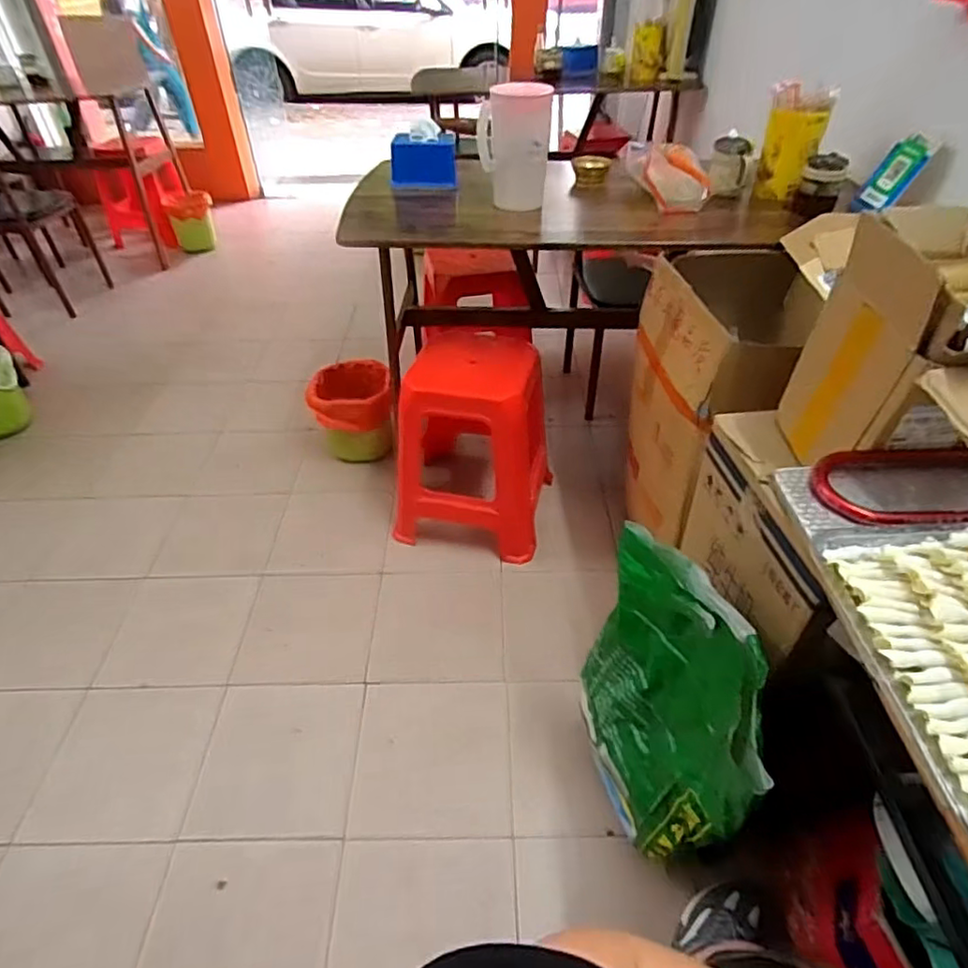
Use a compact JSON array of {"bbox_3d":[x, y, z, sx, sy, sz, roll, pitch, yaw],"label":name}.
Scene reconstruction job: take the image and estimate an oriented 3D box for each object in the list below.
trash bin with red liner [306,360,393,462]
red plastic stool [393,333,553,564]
[{"bbox_3d":[-0.377,-0.210,1.775,0.218,0.241,0.207,-5,43,-4],"label":"trash bin with red liner"},{"bbox_3d":[-0.024,-0.073,1.479,0.340,0.451,0.301,10,44,12],"label":"red plastic stool"}]

